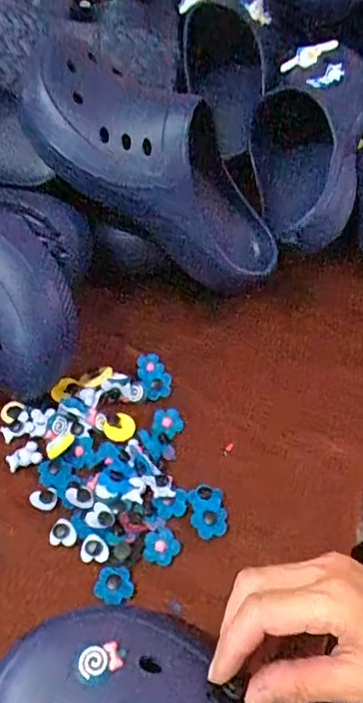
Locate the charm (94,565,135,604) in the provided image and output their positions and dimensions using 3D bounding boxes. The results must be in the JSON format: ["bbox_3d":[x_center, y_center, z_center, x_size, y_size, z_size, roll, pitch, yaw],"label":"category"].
[{"bbox_3d":[-0.045,0.153,0.370,0.024,0.007,0.025,0,50,0],"label":"charm"}]

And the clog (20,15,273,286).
[{"bbox_3d":[-0.018,-0.166,0.493,0.270,0.094,0.095,41,53,-14],"label":"clog"}]

